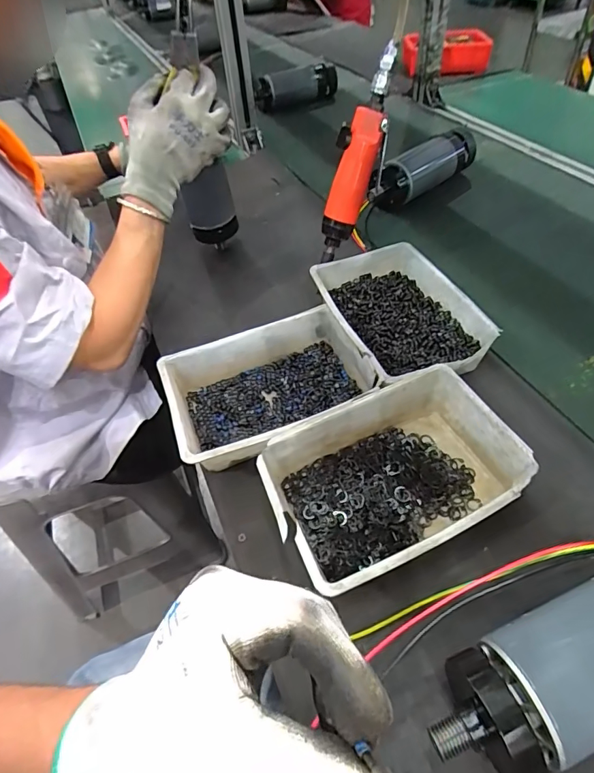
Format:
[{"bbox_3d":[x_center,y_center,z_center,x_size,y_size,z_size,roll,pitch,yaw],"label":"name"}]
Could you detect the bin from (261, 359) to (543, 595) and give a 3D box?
[{"bbox_3d":[0.081,0.078,0.391,0.205,0.056,0.143,-20,50,-14],"label":"bin"}]

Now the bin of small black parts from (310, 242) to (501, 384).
[{"bbox_3d":[0.117,-0.083,0.531,0.149,0.052,0.209,-17,49,-12],"label":"bin of small black parts"}]

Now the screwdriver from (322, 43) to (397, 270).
[{"bbox_3d":[0.071,-0.260,0.529,0.038,0.225,0.053,36,34,30],"label":"screwdriver"}]

